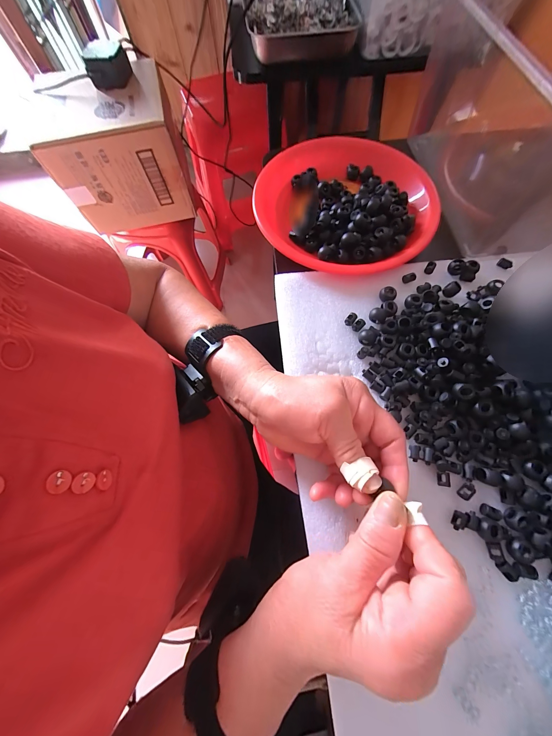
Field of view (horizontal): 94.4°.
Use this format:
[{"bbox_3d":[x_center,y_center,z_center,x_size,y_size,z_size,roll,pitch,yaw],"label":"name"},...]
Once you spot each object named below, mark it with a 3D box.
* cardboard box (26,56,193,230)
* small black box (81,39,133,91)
[{"bbox_3d":[-0.381,-0.526,0.645,0.274,0.224,0.200,-15,72,-5],"label":"cardboard box"},{"bbox_3d":[-0.364,-0.656,0.554,0.088,0.044,0.078,-14,72,-5],"label":"small black box"}]

